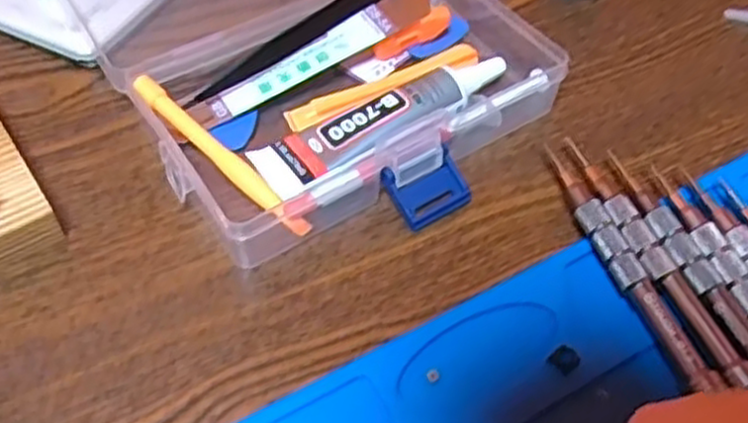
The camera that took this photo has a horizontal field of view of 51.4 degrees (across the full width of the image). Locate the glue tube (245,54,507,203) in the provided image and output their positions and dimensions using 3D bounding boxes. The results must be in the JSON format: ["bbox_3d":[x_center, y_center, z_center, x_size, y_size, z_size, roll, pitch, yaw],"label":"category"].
[{"bbox_3d":[0.006,-0.033,0.286,0.103,0.017,0.026,-24,57,-19],"label":"glue tube"}]

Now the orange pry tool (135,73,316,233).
[{"bbox_3d":[-0.054,-0.020,0.272,0.081,0.004,0.008,42,61,11],"label":"orange pry tool"}]

